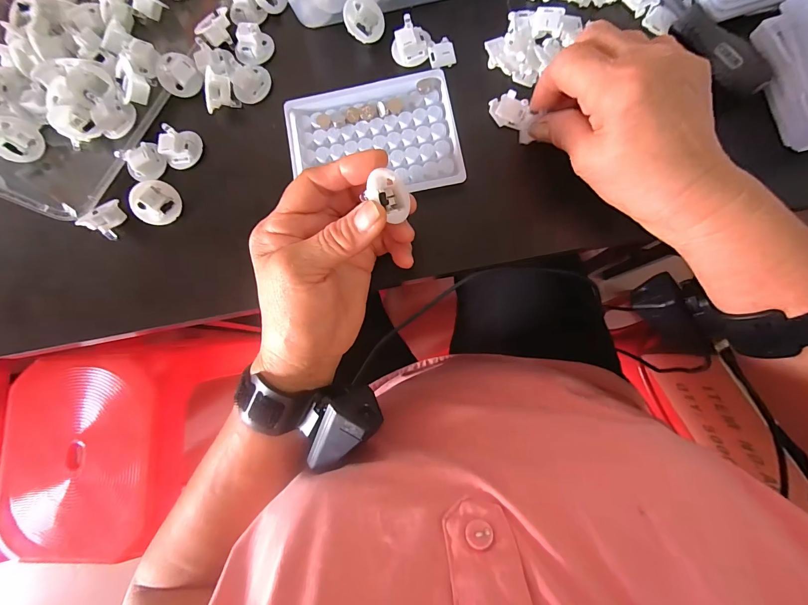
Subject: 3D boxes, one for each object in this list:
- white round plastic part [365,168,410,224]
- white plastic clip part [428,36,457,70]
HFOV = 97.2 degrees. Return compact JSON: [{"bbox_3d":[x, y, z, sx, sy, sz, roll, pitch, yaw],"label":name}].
[{"bbox_3d":[-0.011,-0.066,0.218,0.014,0.028,0.027,-10,52,42],"label":"white round plastic part"},{"bbox_3d":[0.031,-0.203,0.290,0.021,0.006,0.021,-14,81,3],"label":"white plastic clip part"}]

